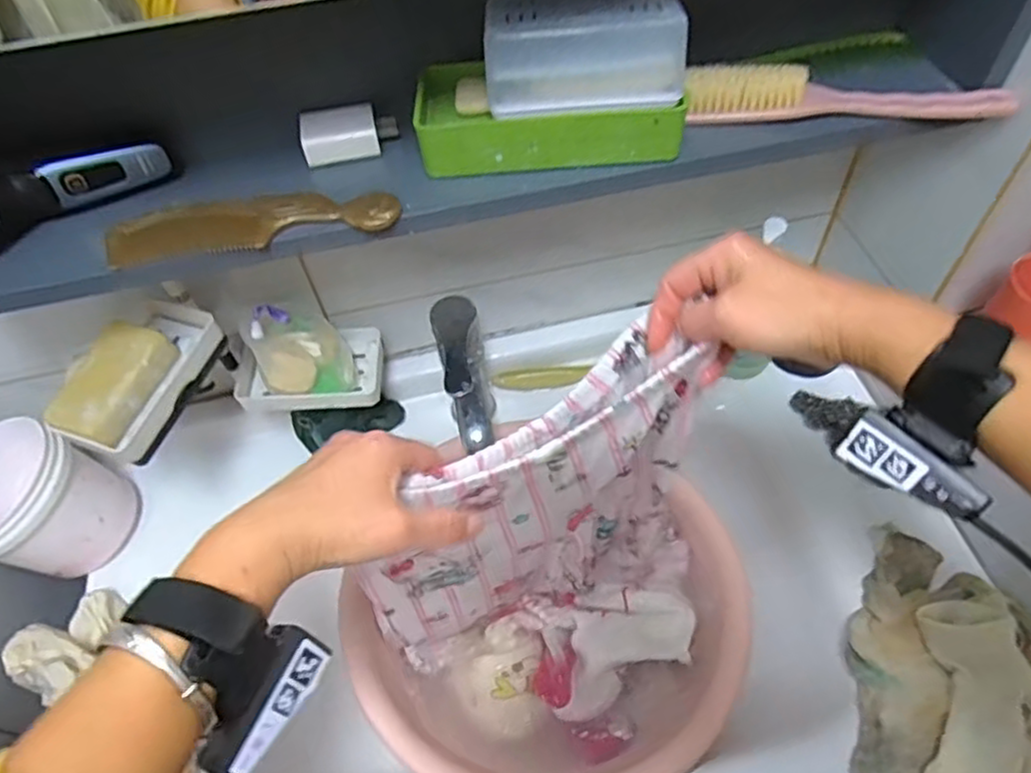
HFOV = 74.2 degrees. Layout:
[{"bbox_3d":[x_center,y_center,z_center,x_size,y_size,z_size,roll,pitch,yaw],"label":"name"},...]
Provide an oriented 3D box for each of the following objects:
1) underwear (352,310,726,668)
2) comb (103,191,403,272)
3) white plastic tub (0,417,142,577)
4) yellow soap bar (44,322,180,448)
[{"bbox_3d":[0.021,0.112,0.515,0.268,0.307,0.060,-23,56,-11],"label":"underwear"},{"bbox_3d":[-0.175,-0.111,0.451,0.191,0.007,0.047,-7,54,-1],"label":"comb"},{"bbox_3d":[-0.446,0.110,0.627,0.136,0.097,0.123,18,58,16],"label":"white plastic tub"},{"bbox_3d":[-0.308,-0.006,0.516,0.058,0.028,0.094,14,57,14],"label":"yellow soap bar"}]

